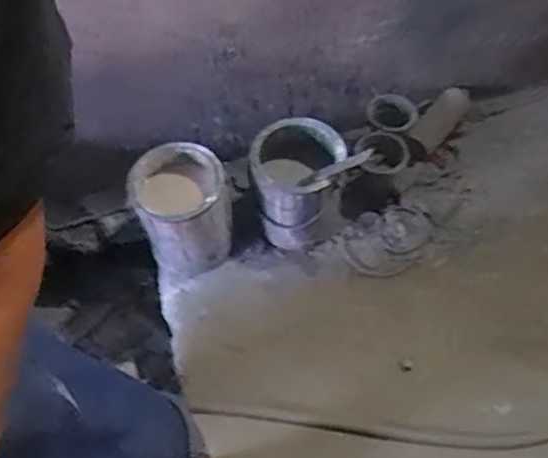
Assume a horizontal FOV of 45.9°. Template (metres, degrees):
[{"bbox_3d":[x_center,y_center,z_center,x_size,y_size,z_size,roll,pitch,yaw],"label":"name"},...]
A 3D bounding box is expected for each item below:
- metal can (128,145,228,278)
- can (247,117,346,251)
[{"bbox_3d":[-0.167,-0.031,1.211,0.168,0.222,0.168,-26,61,-13],"label":"metal can"},{"bbox_3d":[0.043,-0.080,1.240,0.171,0.214,0.177,8,59,7],"label":"can"}]

